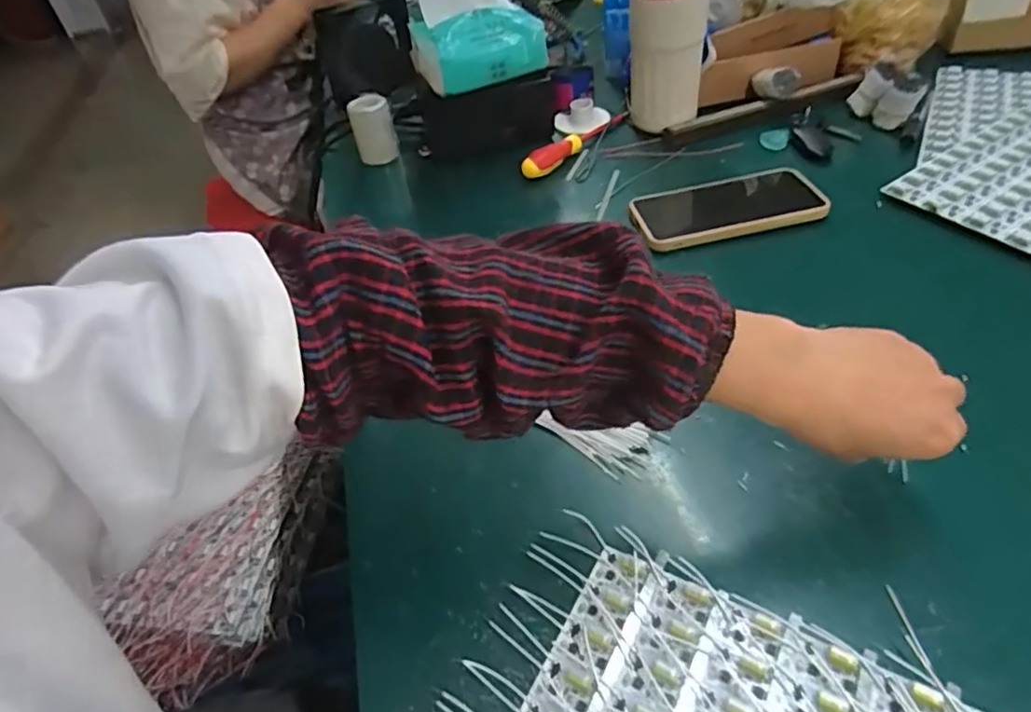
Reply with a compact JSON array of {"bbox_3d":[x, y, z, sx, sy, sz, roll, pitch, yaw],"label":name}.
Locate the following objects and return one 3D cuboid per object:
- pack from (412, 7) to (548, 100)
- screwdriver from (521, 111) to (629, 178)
[{"bbox_3d":[-0.037,-0.316,0.643,0.128,0.060,0.076,-15,44,-6],"label":"pack"},{"bbox_3d":[0.070,-0.236,0.695,0.161,0.024,0.020,-38,51,-27],"label":"screwdriver"}]

